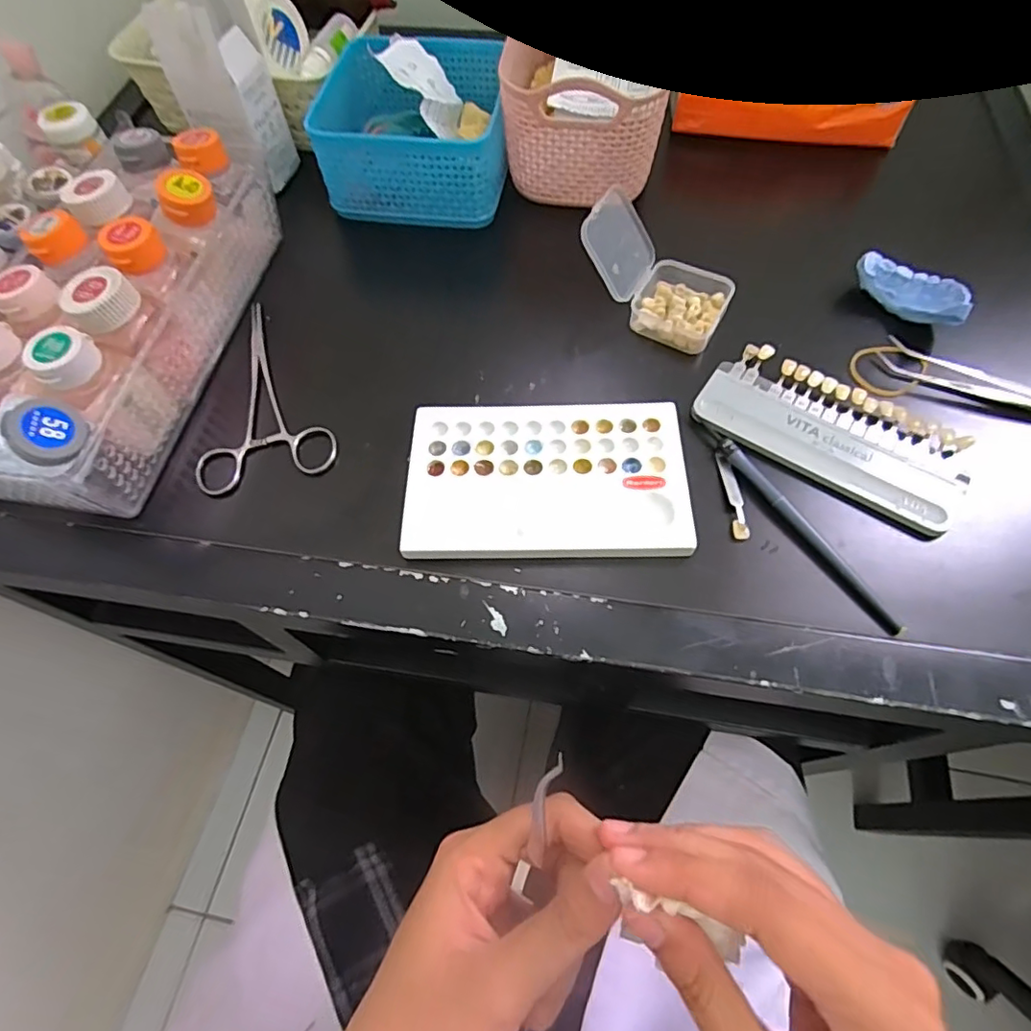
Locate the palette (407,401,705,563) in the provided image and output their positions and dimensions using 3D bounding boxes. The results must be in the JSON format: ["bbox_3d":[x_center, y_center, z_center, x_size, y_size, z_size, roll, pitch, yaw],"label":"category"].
[{"bbox_3d":[0.017,-0.021,0.319,0.152,0.010,0.095,-1,62,1],"label":"palette"}]

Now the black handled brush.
[{"bbox_3d":[0.149,0.003,0.304,0.010,0.010,0.142,-31,65,-14],"label":"black handled brush"}]

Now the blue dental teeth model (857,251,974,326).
[{"bbox_3d":[0.252,-0.144,0.362,0.022,0.025,0.071,-36,67,-16],"label":"blue dental teeth model"}]

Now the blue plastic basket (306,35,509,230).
[{"bbox_3d":[-0.072,-0.295,0.427,0.128,0.073,0.137,2,62,3],"label":"blue plastic basket"}]

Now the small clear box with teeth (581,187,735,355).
[{"bbox_3d":[0.091,-0.154,0.358,0.092,0.057,0.055,29,67,16],"label":"small clear box with teeth"}]

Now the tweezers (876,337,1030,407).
[{"bbox_3d":[0.295,-0.076,0.340,0.145,0.017,0.020,21,65,12],"label":"tweezers"}]

